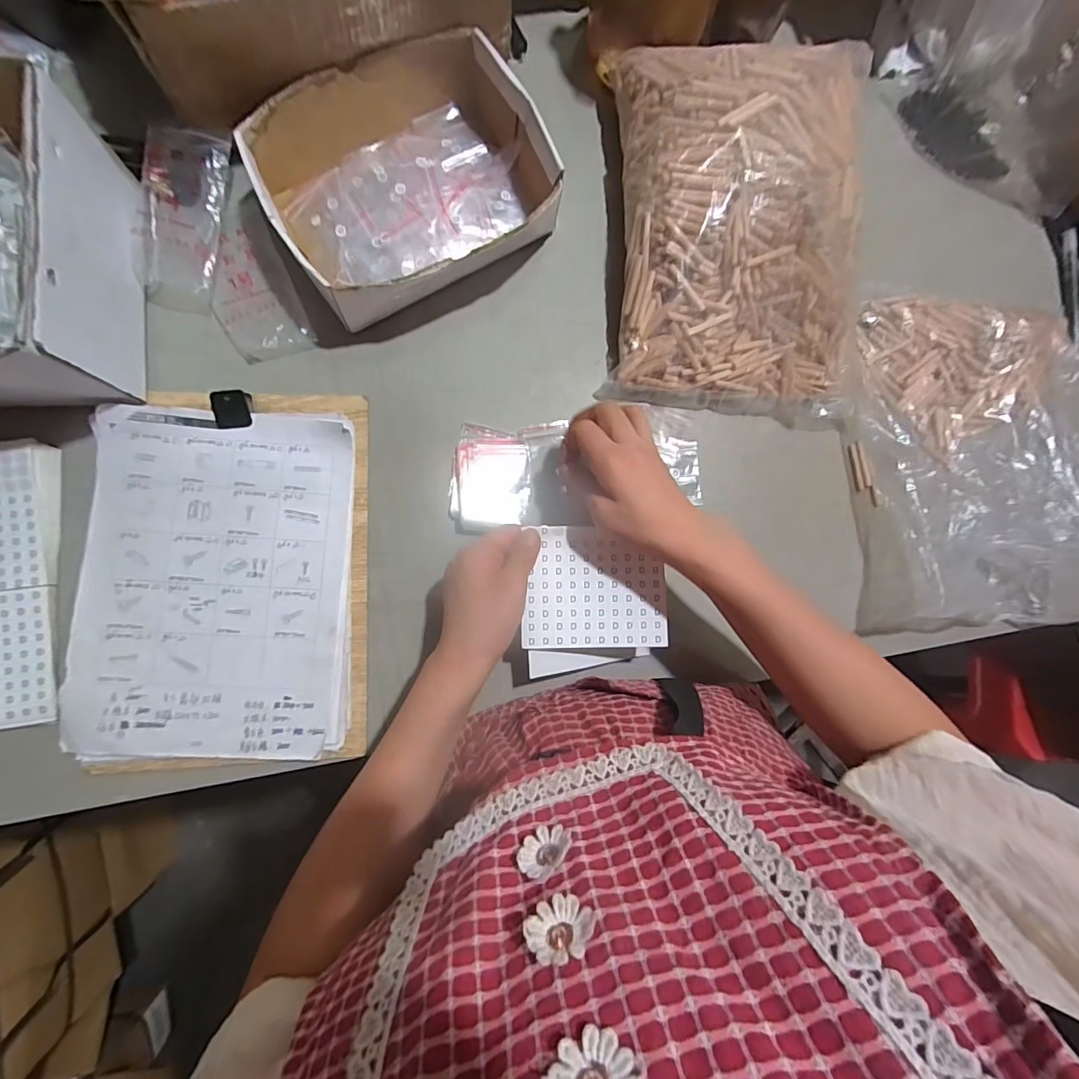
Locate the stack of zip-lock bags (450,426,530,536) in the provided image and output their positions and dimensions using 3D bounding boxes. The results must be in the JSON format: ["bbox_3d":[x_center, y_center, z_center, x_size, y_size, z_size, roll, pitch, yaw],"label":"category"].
[{"bbox_3d":[-0.046,-0.055,0.441,0.073,0.018,0.099,5,85,-6],"label":"stack of zip-lock bags"}]

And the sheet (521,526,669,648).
[{"bbox_3d":[0.048,0.041,0.398,0.118,0.005,0.101,1,86,-2],"label":"sheet"}]

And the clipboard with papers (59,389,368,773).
[{"bbox_3d":[-0.268,0.030,0.402,0.225,0.021,0.315,0,86,-6],"label":"clipboard with papers"}]

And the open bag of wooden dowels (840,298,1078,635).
[{"bbox_3d":[0.459,-0.089,0.481,0.264,0.080,0.359,-1,86,-6],"label":"open bag of wooden dowels"}]

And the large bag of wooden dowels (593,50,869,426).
[{"bbox_3d":[0.202,-0.300,0.451,0.263,0.099,0.331,4,85,-6],"label":"large bag of wooden dowels"}]

